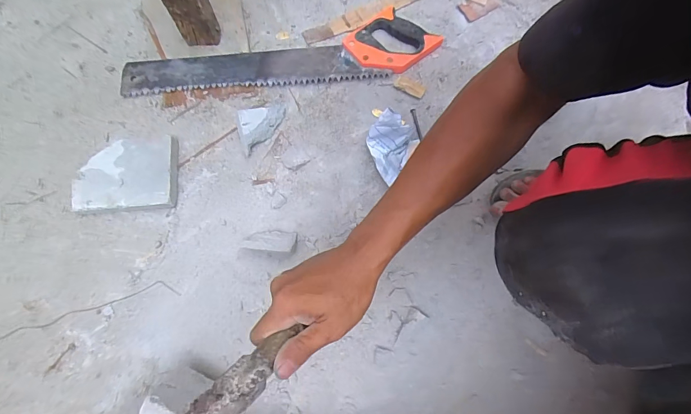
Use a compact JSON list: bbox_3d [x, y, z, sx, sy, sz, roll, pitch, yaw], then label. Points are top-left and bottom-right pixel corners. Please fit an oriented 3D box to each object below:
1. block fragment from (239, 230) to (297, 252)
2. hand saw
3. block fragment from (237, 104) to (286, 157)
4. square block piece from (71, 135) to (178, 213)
[{"bbox_3d":[-0.118,0.052,0.564,0.079,0.037,0.035,4,76,1],"label":"block fragment"},{"bbox_3d":[-0.117,-0.257,0.654,0.552,0.026,0.115,-11,76,-3],"label":"hand saw"},{"bbox_3d":[-0.146,-0.143,0.614,0.103,0.041,0.056,-43,79,-10],"label":"block fragment"},{"bbox_3d":[-0.354,-0.050,0.596,0.159,0.030,0.117,-8,76,-2],"label":"square block piece"}]

